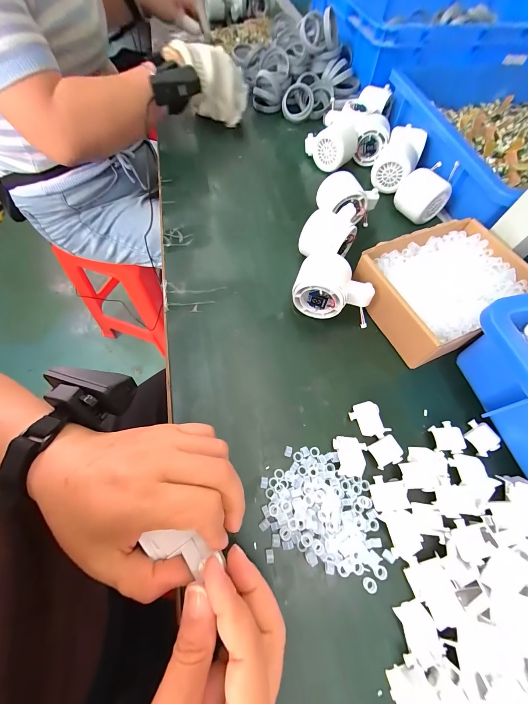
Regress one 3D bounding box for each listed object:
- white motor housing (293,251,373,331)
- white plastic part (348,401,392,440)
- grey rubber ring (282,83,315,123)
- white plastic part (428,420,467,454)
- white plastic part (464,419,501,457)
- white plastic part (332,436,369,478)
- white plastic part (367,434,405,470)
[{"bbox_3d":[0.081,-0.076,0.309,0.084,0.049,0.061,16,64,7],"label":"white motor housing"},{"bbox_3d":[0.101,0.065,0.261,0.029,0.009,0.035,-11,64,-6],"label":"white plastic part"},{"bbox_3d":[0.066,-0.493,0.542,0.060,0.015,0.069,15,95,5],"label":"grey rubber ring"},{"bbox_3d":[0.174,0.082,0.260,0.030,0.005,0.028,-10,64,-6],"label":"white plastic part"},{"bbox_3d":[0.208,0.082,0.262,0.026,0.007,0.030,-23,66,-12],"label":"white plastic part"},{"bbox_3d":[0.079,0.095,0.248,0.028,0.004,0.034,-1,63,-1],"label":"white plastic part"},{"bbox_3d":[0.113,0.091,0.250,0.028,0.004,0.023,-22,66,-12],"label":"white plastic part"}]

